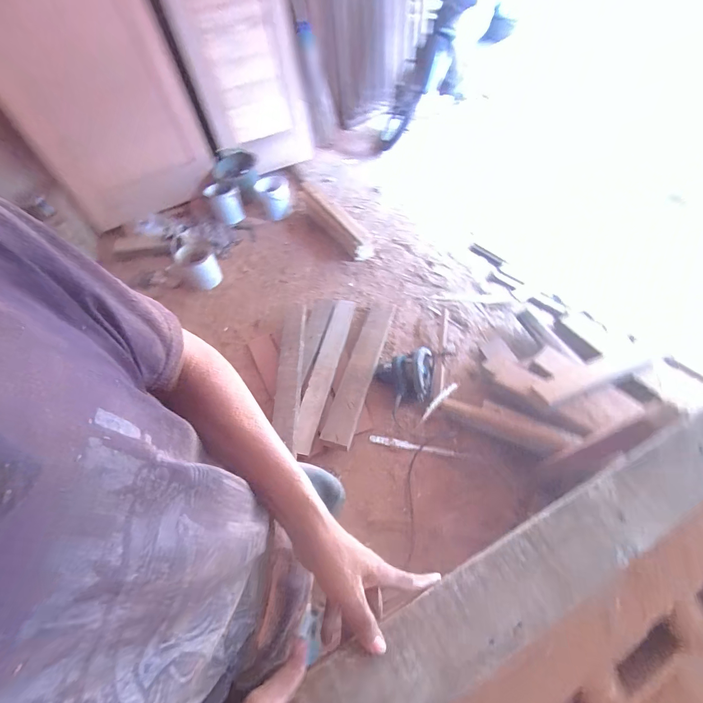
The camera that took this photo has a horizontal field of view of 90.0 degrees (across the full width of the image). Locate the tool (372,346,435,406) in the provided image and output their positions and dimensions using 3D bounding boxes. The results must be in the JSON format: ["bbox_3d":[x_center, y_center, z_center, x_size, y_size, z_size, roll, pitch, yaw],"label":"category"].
[{"bbox_3d":[0.222,0.093,1.405,0.245,0.144,0.218,-2,56,4],"label":"tool"}]

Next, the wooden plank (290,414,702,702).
[{"bbox_3d":[0.277,0.232,0.426,0.703,0.025,0.085,-21,57,-17],"label":"wooden plank"}]

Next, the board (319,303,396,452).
[{"bbox_3d":[0.038,0.053,1.455,0.137,0.057,0.714,12,58,13],"label":"board"}]

